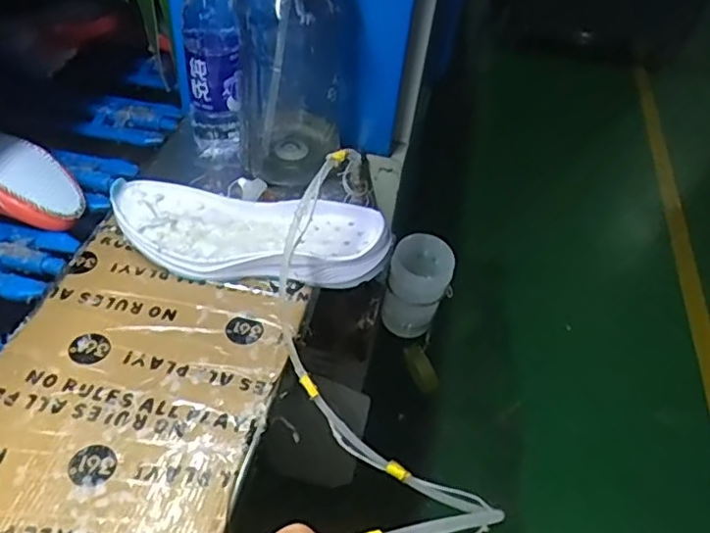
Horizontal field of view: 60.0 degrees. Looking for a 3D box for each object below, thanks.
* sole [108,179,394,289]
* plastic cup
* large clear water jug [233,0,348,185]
[{"bbox_3d":[-0.106,-0.031,0.625,0.278,0.051,0.112,10,45,2],"label":"sole"},{"bbox_3d":[0.080,0.025,0.776,0.067,0.133,0.069,4,45,-4],"label":"plastic cup"},{"bbox_3d":[-0.066,-0.235,0.661,0.120,0.312,0.097,6,45,-2],"label":"large clear water jug"}]

